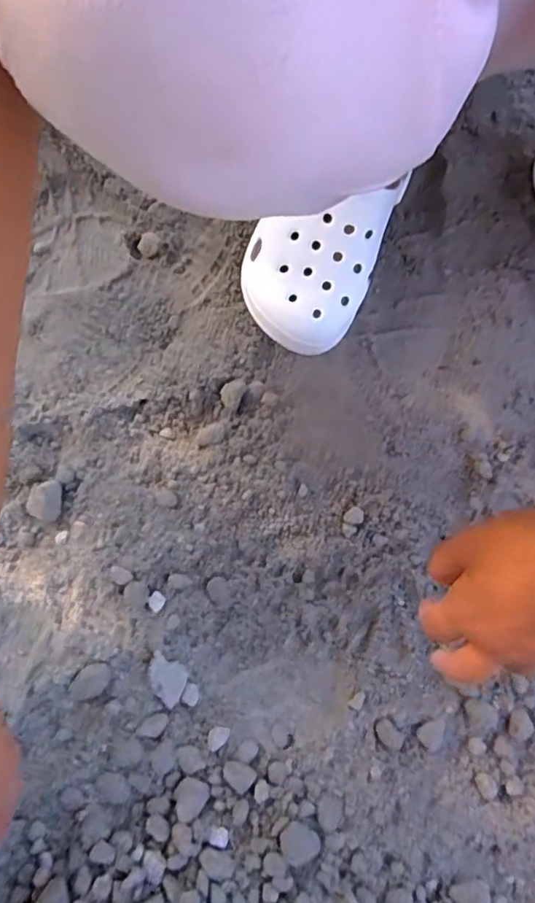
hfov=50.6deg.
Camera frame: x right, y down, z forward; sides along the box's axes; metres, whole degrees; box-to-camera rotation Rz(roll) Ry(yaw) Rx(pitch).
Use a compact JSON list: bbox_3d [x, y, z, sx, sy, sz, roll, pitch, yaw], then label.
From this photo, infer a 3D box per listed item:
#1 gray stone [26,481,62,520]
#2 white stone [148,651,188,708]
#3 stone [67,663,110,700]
[{"bbox_3d":[-0.181,0.038,0.459,0.023,0.016,0.031,23,75,5],"label":"gray stone"},{"bbox_3d":[-0.076,0.172,0.425,0.029,0.015,0.032,20,75,4],"label":"white stone"},{"bbox_3d":[-0.133,0.173,0.424,0.032,0.012,0.020,-33,78,-10],"label":"stone"}]

